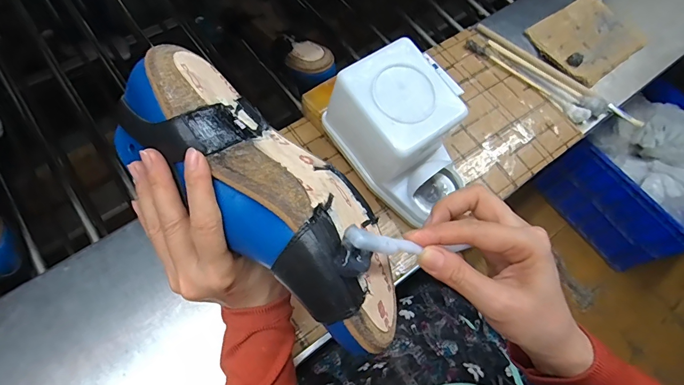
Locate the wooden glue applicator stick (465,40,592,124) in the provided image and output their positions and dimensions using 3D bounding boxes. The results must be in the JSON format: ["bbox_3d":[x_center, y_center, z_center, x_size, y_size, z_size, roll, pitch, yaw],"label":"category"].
[{"bbox_3d":[0.265,-0.164,0.543,0.199,0.010,0.022,39,69,14],"label":"wooden glue applicator stick"}]

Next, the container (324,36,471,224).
[{"bbox_3d":[0.068,-0.059,0.415,0.100,0.130,0.161,-35,72,-17],"label":"container"}]

